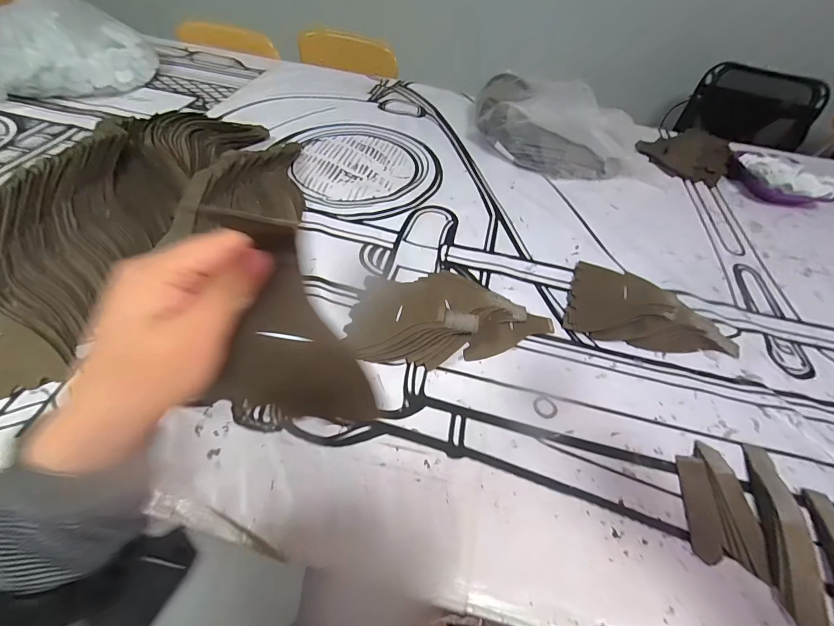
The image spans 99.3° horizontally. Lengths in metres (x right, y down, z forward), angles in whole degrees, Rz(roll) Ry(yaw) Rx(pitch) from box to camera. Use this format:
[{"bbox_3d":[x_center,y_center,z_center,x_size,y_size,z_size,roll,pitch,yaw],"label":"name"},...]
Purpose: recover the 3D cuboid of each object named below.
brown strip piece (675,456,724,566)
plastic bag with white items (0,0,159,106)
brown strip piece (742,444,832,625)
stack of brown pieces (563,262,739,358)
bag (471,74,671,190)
[{"bbox_3d":[0.312,0.210,0.388,0.028,0.008,0.104,11,55,6],"label":"brown strip piece"},{"bbox_3d":[-0.995,-0.657,0.832,0.607,0.223,0.241,-9,54,-11],"label":"plastic bag with white items"},{"bbox_3d":[0.397,0.232,0.385,0.041,0.022,0.182,13,55,7],"label":"brown strip piece"},{"bbox_3d":[0.371,-0.010,0.555,0.243,0.043,0.148,18,56,10],"label":"stack of brown pieces"},{"bbox_3d":[0.343,-0.432,0.811,0.440,0.097,0.269,12,55,6],"label":"bag"}]

